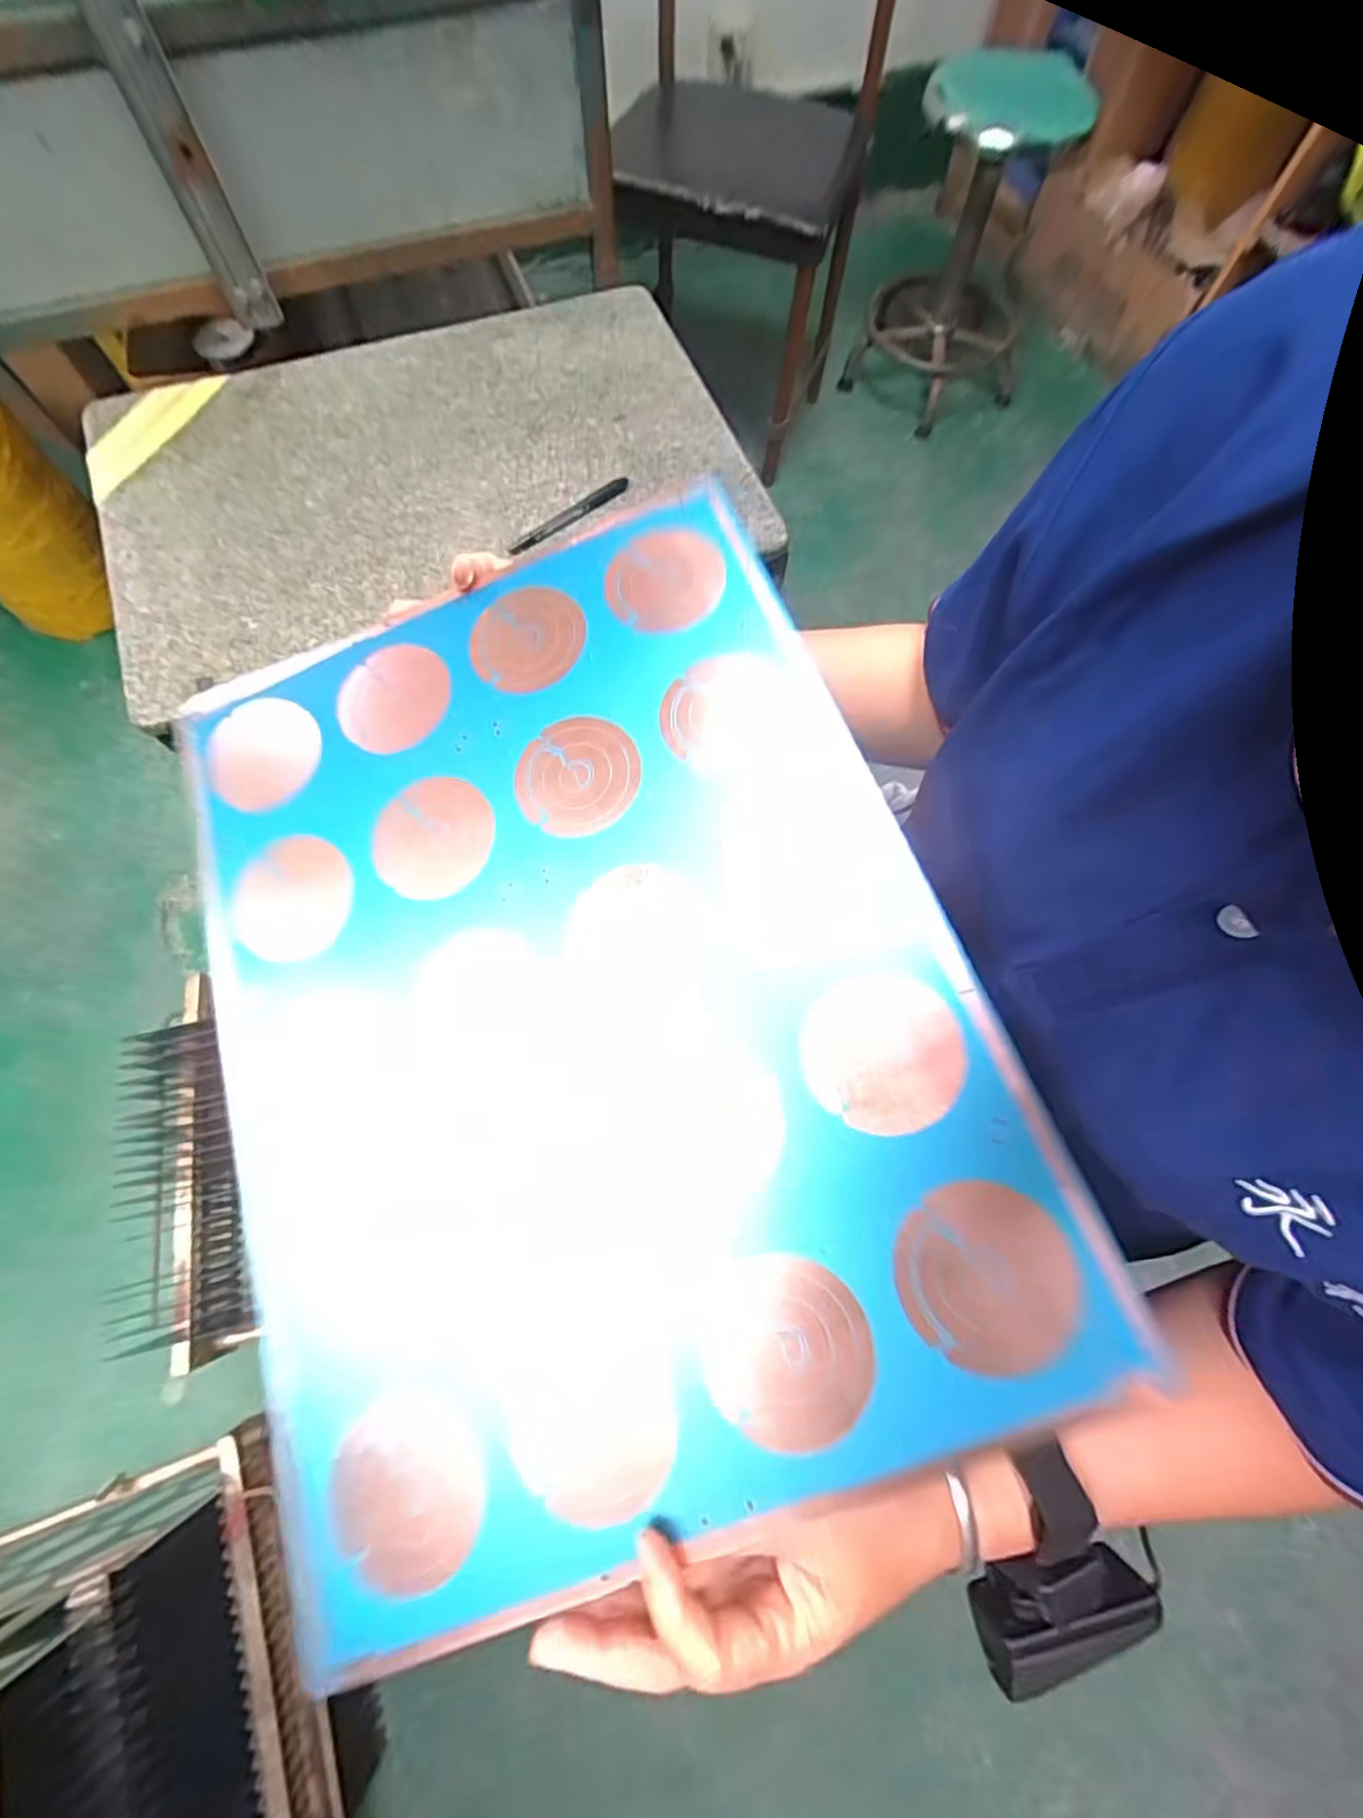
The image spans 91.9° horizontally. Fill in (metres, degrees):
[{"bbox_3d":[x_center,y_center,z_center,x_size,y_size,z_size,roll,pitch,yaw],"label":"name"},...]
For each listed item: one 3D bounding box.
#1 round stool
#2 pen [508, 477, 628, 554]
[{"bbox_3d":[0.537,-1.285,1.264,0.345,0.454,0.341,1,70,-2],"label":"round stool"},{"bbox_3d":[-0.106,-0.382,0.639,0.140,0.011,0.016,-40,76,-15],"label":"pen"}]

